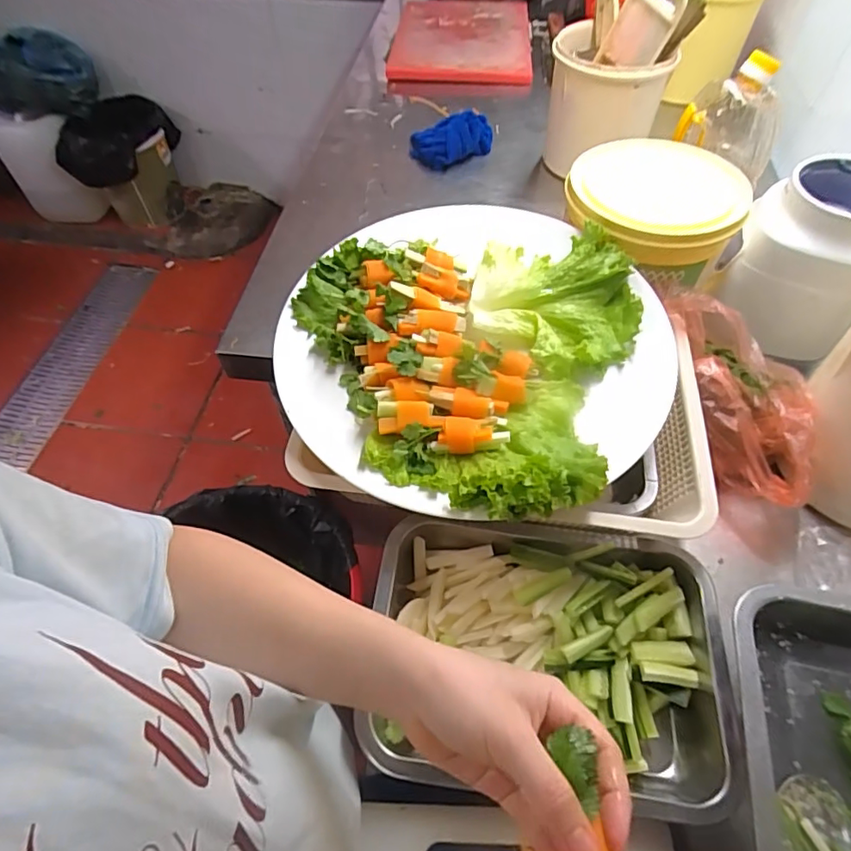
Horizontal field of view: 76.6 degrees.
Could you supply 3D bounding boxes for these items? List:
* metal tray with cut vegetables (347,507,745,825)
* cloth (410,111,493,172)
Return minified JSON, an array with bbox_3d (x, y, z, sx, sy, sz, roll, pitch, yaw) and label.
[{"bbox_3d":[0.092,0.176,0.417,0.261,0.047,0.188,4,55,2],"label":"metal tray with cut vegetables"},{"bbox_3d":[0.053,-0.488,0.927,0.145,0.050,0.073,-11,55,-9],"label":"cloth"}]

